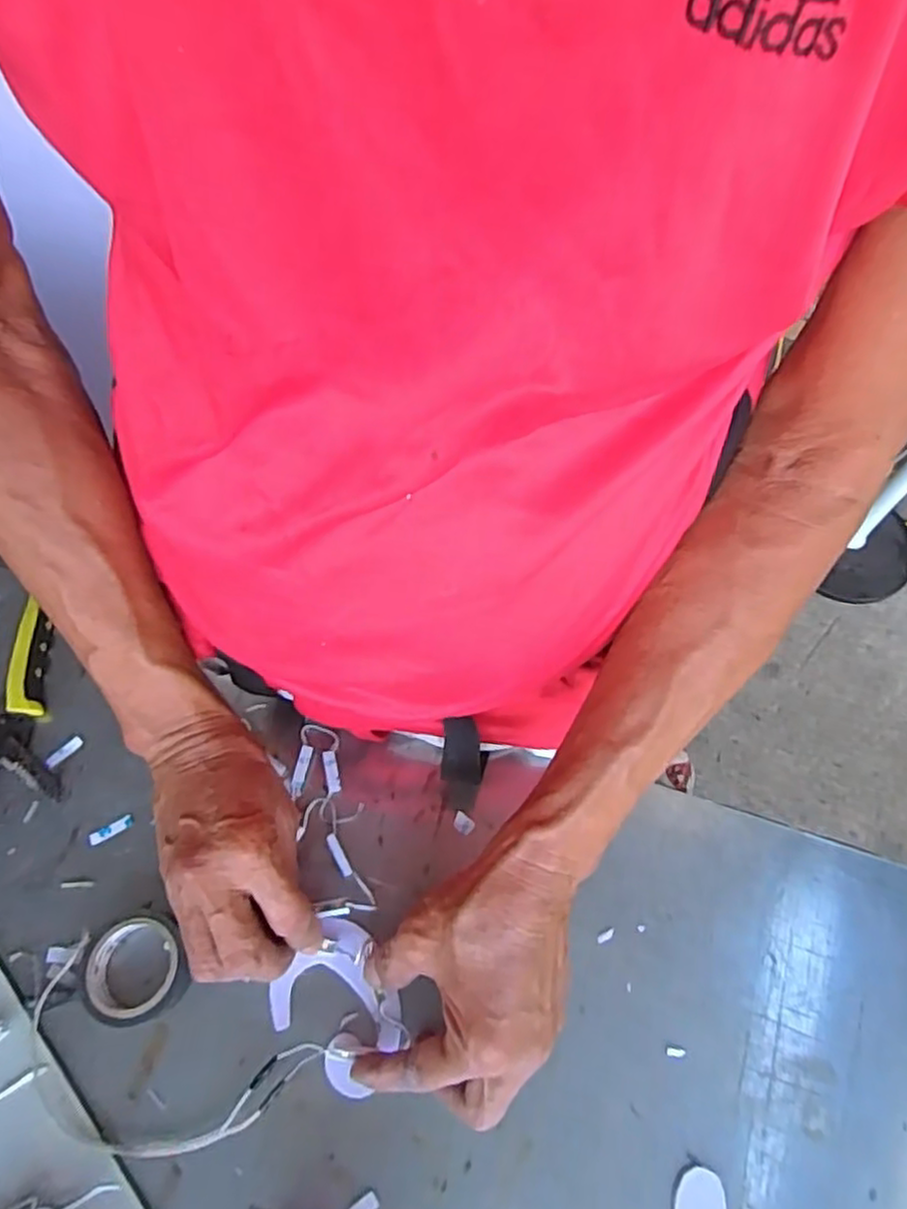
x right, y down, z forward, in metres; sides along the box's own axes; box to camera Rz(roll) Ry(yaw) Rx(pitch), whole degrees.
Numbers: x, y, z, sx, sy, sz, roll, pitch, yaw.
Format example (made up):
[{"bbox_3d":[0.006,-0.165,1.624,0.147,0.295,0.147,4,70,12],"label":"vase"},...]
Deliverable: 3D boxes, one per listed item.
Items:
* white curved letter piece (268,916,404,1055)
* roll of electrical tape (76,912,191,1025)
[{"bbox_3d":[-0.064,0.208,0.392,0.073,0.011,0.056,7,62,2],"label":"white curved letter piece"},{"bbox_3d":[-0.176,0.203,0.390,0.057,0.021,0.053,1,62,-1],"label":"roll of electrical tape"}]

